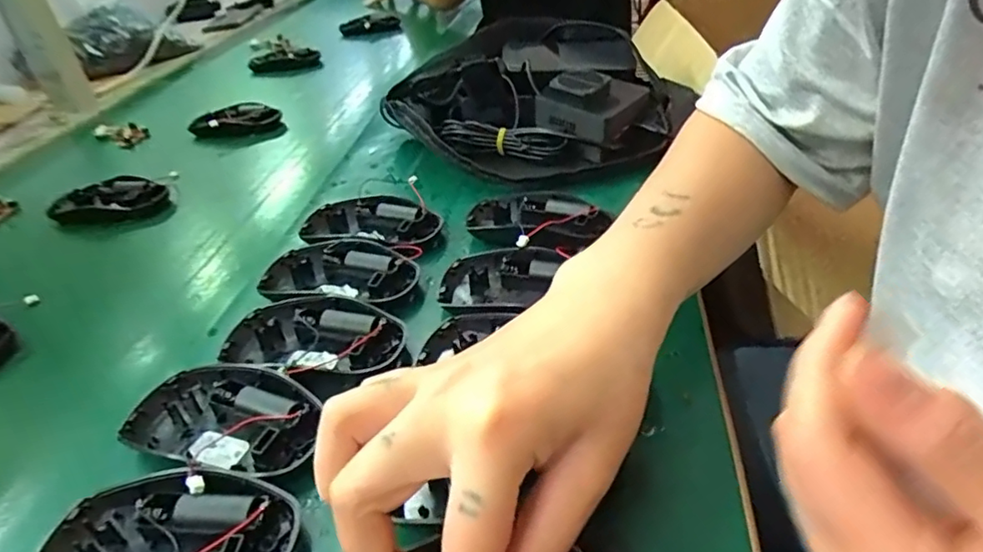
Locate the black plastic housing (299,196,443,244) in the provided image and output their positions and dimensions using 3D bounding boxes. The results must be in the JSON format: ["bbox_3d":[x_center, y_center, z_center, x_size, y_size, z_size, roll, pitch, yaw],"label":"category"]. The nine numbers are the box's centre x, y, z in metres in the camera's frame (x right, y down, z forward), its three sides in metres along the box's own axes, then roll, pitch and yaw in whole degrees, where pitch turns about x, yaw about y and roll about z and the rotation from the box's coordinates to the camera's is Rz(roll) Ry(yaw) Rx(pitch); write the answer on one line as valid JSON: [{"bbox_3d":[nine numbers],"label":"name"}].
[{"bbox_3d":[-0.088,-0.036,0.427,0.098,0.023,0.056,11,40,23],"label":"black plastic housing"}]

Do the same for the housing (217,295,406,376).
[{"bbox_3d":[-0.102,0.035,0.334,0.098,0.019,0.061,12,40,24],"label":"housing"}]

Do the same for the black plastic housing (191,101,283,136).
[{"bbox_3d":[-0.277,-0.167,0.632,0.091,0.026,0.035,-13,37,-9],"label":"black plastic housing"}]

